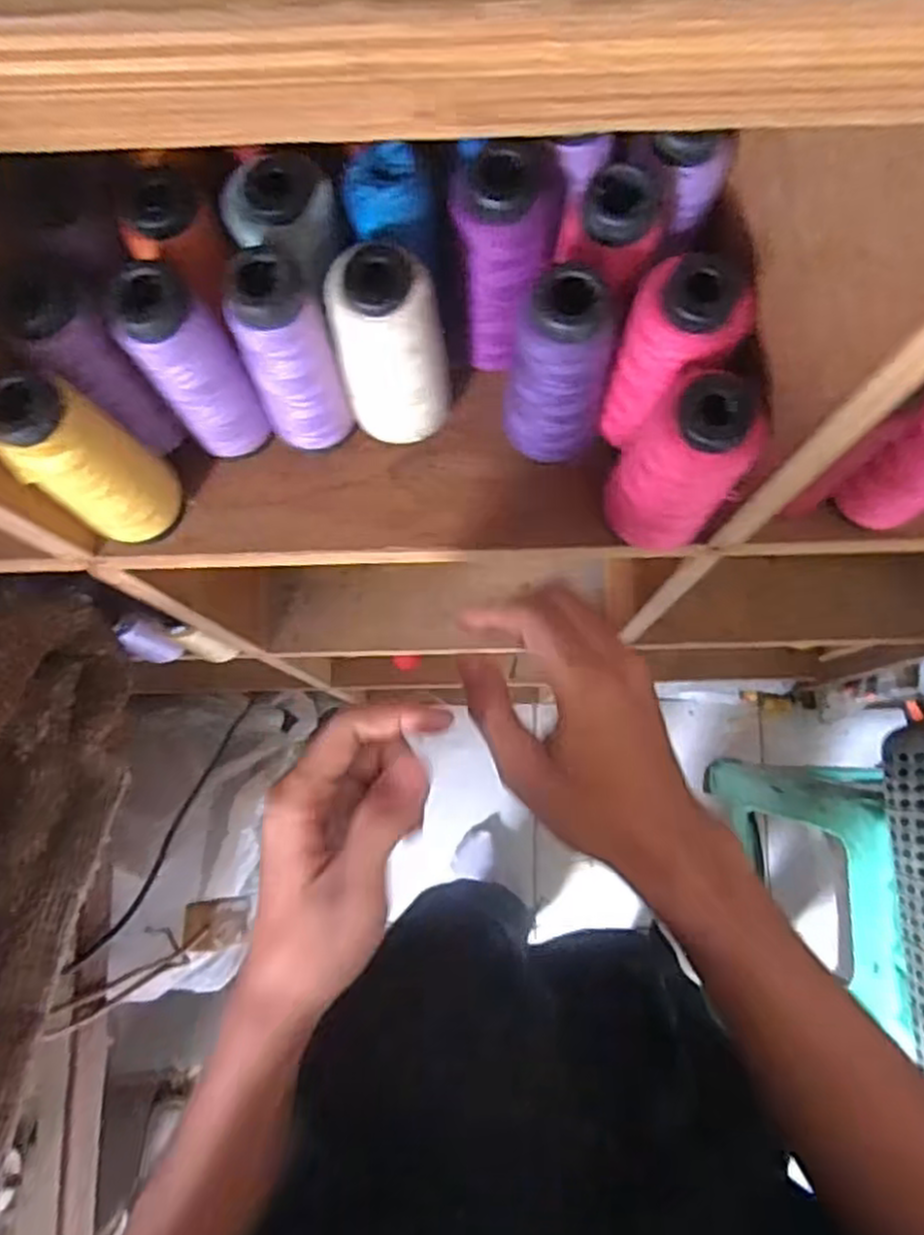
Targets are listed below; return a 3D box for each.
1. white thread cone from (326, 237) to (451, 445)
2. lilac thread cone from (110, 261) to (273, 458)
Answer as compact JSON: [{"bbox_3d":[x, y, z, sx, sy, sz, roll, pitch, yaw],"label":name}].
[{"bbox_3d":[-0.032,-0.123,0.345,0.046,0.106,0.042,0,79,1],"label":"white thread cone"},{"bbox_3d":[-0.122,-0.113,0.345,0.037,0.111,0.034,-35,80,-6],"label":"lilac thread cone"}]

